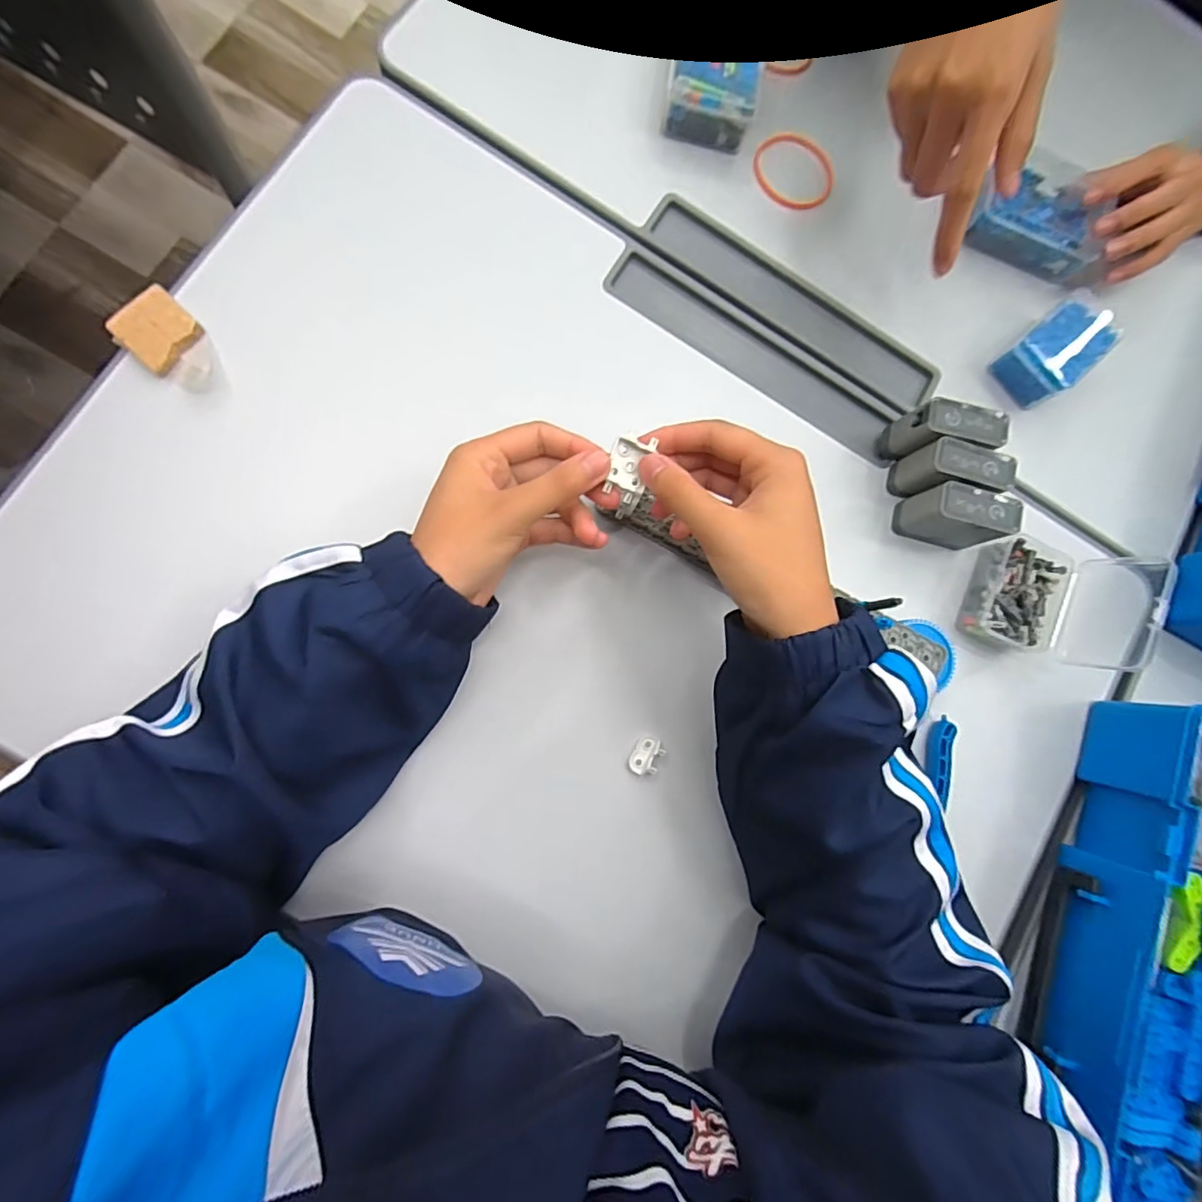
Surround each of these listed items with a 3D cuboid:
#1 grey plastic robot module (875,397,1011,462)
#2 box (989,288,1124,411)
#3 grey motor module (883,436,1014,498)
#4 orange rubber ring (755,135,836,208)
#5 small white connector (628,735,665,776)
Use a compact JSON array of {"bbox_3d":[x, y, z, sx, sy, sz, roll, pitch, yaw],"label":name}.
[{"bbox_3d":[0.232,-0.112,0.377,0.055,0.056,0.026,4,84,-7],"label":"grey plastic robot module"},{"bbox_3d":[0.334,-0.184,0.405,0.079,0.038,0.046,-41,91,-9],"label":"box"},{"bbox_3d":[0.235,-0.084,0.374,0.055,0.055,0.026,9,83,-7],"label":"grey motor module"},{"bbox_3d":[0.146,-0.324,0.416,0.064,0.007,0.052,37,81,-3],"label":"orange rubber ring"},{"bbox_3d":[0.030,0.100,0.352,0.018,0.004,0.024,27,82,-4],"label":"small white connector"}]

